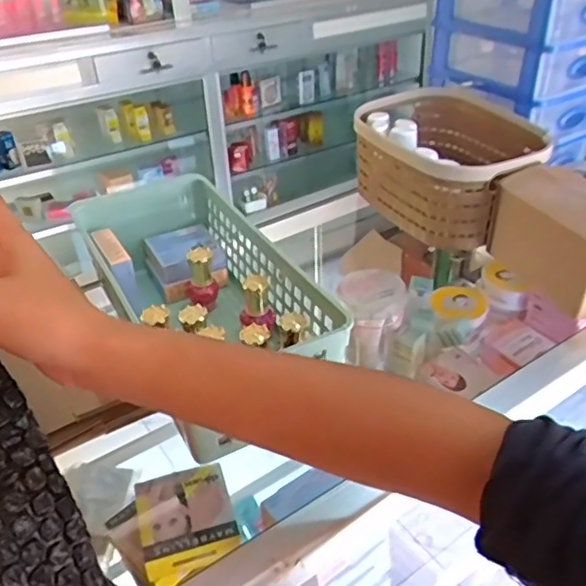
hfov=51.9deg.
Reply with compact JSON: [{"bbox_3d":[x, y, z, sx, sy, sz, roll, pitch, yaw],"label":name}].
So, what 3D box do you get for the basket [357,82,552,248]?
[{"bbox_3d":[0.182,-0.159,0.724,0.174,0.105,0.228,-21,39,-25],"label":"basket"}]

